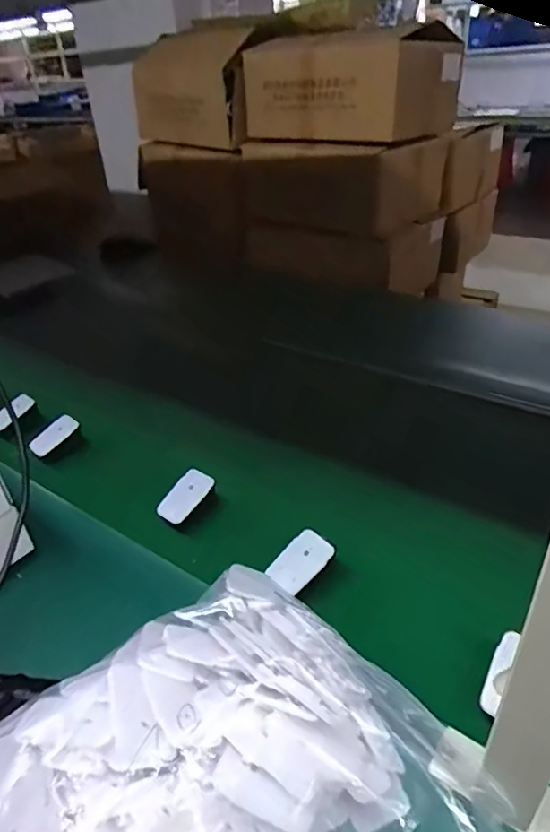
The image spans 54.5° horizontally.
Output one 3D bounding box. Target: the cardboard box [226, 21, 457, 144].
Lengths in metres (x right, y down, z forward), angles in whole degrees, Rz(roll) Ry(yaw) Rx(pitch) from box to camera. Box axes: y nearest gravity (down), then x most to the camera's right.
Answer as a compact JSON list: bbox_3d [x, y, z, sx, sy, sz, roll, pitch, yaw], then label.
[{"bbox_3d":[0.193,-0.875,1.450,0.527,0.247,0.350,17,40,28],"label":"cardboard box"}]

